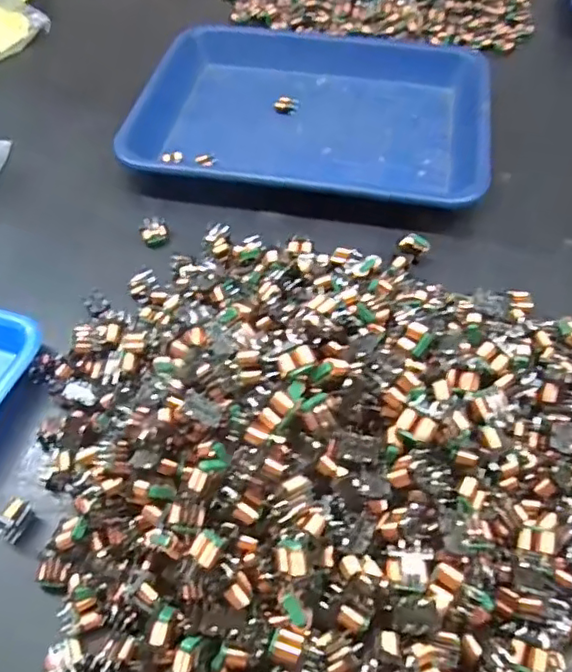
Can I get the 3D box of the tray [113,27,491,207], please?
[{"bbox_3d":[0.028,-0.238,0.606,0.341,0.036,0.260,8,55,7],"label":"tray"}]

